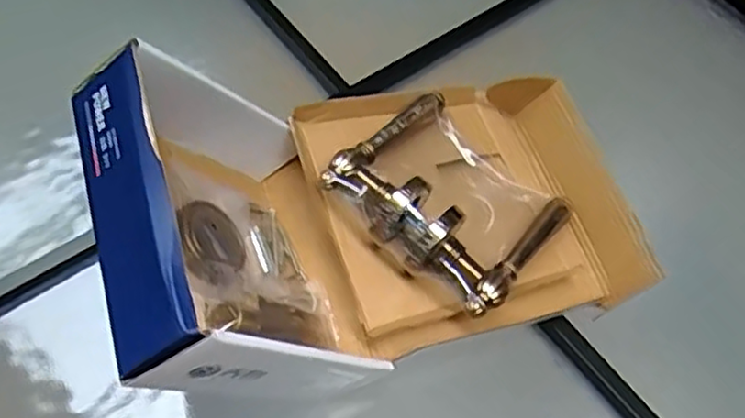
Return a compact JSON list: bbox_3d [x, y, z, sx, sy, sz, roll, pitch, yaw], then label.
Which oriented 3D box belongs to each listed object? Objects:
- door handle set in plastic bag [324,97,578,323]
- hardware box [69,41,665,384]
[{"bbox_3d":[0.057,-0.010,0.493,0.141,0.065,0.131,37,65,16],"label":"door handle set in plastic bag"},{"bbox_3d":[0.020,-0.017,0.451,0.351,0.166,0.203,-15,63,-12],"label":"hardware box"}]

